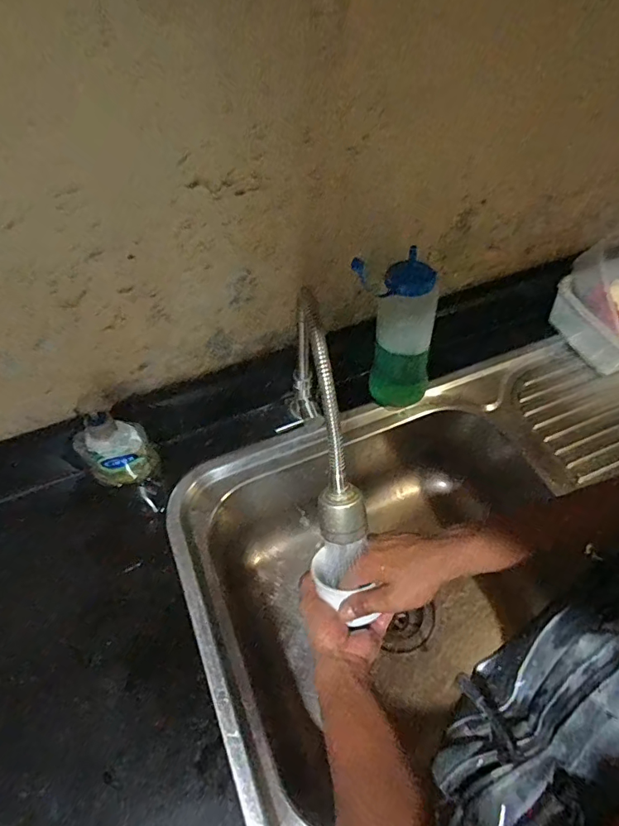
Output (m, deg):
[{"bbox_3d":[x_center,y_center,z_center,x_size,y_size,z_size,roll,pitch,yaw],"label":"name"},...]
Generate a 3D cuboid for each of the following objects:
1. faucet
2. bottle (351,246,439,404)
[{"bbox_3d":[0.007,0.012,0.531,0.050,0.219,0.253,-13,55,-9],"label":"faucet"},{"bbox_3d":[0.126,-0.106,0.667,0.087,0.221,0.095,-35,61,-22],"label":"bottle"}]

